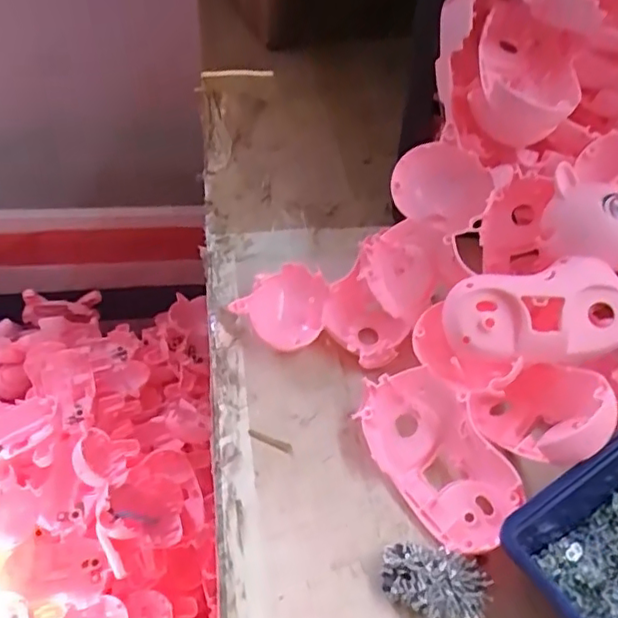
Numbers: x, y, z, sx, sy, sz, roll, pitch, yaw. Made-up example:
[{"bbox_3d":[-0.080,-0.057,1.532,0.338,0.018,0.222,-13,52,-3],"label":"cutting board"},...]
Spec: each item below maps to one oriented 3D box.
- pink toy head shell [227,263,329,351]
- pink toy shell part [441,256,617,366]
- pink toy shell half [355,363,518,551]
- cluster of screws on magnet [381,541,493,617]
[{"bbox_3d":[-0.018,-0.002,0.461,0.062,0.037,0.058,1,44,-1],"label":"pink toy head shell"},{"bbox_3d":[0.148,0.003,0.388,0.116,0.032,0.062,-6,81,4],"label":"pink toy shell part"},{"bbox_3d":[0.078,0.091,0.376,0.060,0.037,0.119,-19,48,-20],"label":"pink toy shell half"},{"bbox_3d":[0.068,0.150,0.330,0.055,0.024,0.033,16,46,14],"label":"cluster of screws on magnet"}]

